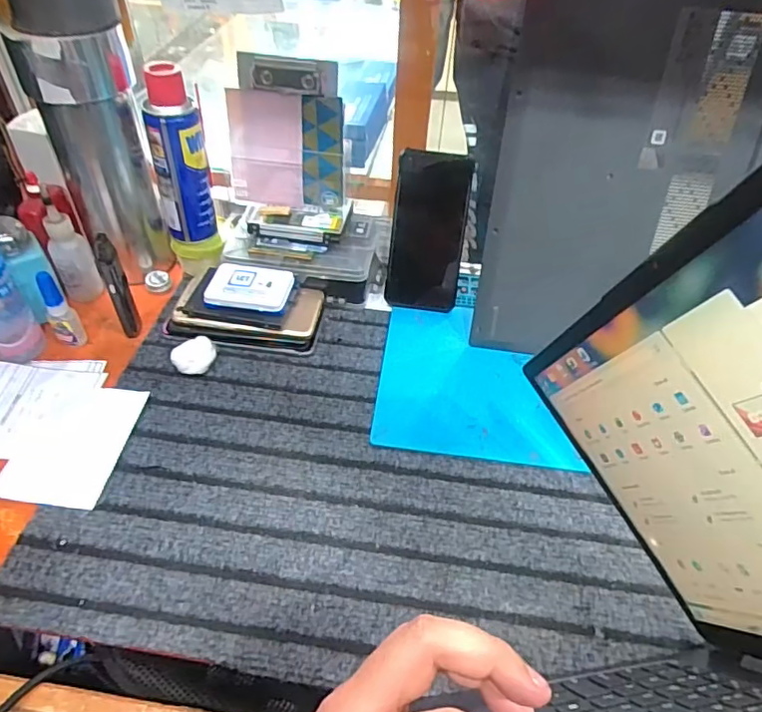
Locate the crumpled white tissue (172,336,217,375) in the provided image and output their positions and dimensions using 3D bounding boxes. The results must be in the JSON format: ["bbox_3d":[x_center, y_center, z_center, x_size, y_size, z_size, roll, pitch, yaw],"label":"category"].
[{"bbox_3d":[-0.178,0.002,0.531,0.040,0.025,0.028,-6,46,-10],"label":"crumpled white tissue"}]

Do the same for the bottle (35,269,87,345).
[{"bbox_3d":[-0.306,-0.041,0.533,0.023,0.082,0.026,-27,53,-27],"label":"bottle"}]

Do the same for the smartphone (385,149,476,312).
[{"bbox_3d":[0.050,-0.129,0.586,0.075,0.160,0.010,7,16,3],"label":"smartphone"}]

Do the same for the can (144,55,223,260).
[{"bbox_3d":[-0.200,-0.181,0.568,0.057,0.191,0.048,-15,48,-18],"label":"can"}]

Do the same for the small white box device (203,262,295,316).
[{"bbox_3d":[-0.131,-0.067,0.558,0.080,0.015,0.058,8,46,4],"label":"small white box device"}]

